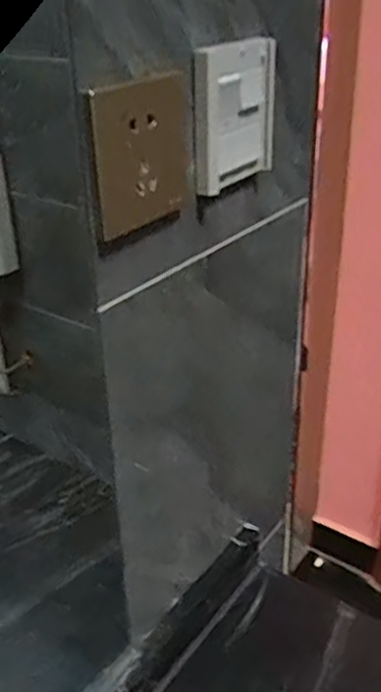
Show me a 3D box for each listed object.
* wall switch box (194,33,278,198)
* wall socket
[{"bbox_3d":[0.035,-0.170,0.495,0.019,0.096,0.095,14,31,27],"label":"wall switch box"},{"bbox_3d":[-0.025,-0.122,0.429,0.010,0.087,0.096,17,33,31],"label":"wall socket"}]

